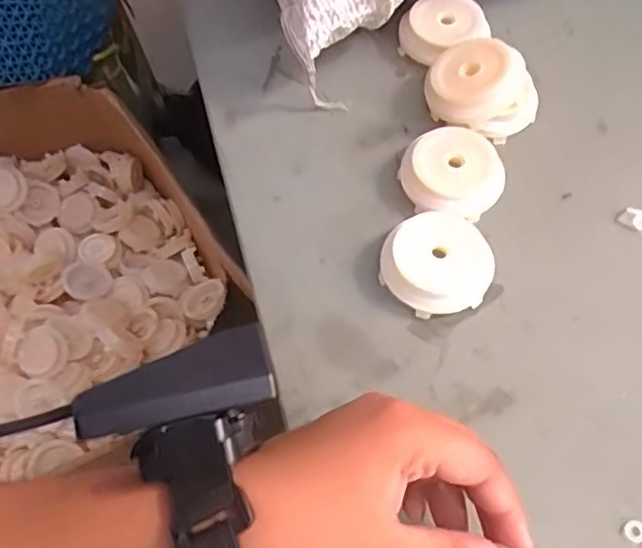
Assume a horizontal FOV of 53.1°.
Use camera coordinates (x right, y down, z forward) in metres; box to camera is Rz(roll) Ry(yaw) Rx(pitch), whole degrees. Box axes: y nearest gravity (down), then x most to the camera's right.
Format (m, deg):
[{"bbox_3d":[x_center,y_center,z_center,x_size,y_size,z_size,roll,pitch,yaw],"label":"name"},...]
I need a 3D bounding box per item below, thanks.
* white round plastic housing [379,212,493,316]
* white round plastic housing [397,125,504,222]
[{"bbox_3d":[0.062,-0.004,0.344,0.056,0.021,0.052,-11,62,-4],"label":"white round plastic housing"},{"bbox_3d":[0.076,-0.056,0.369,0.054,0.023,0.056,-1,62,1],"label":"white round plastic housing"}]

